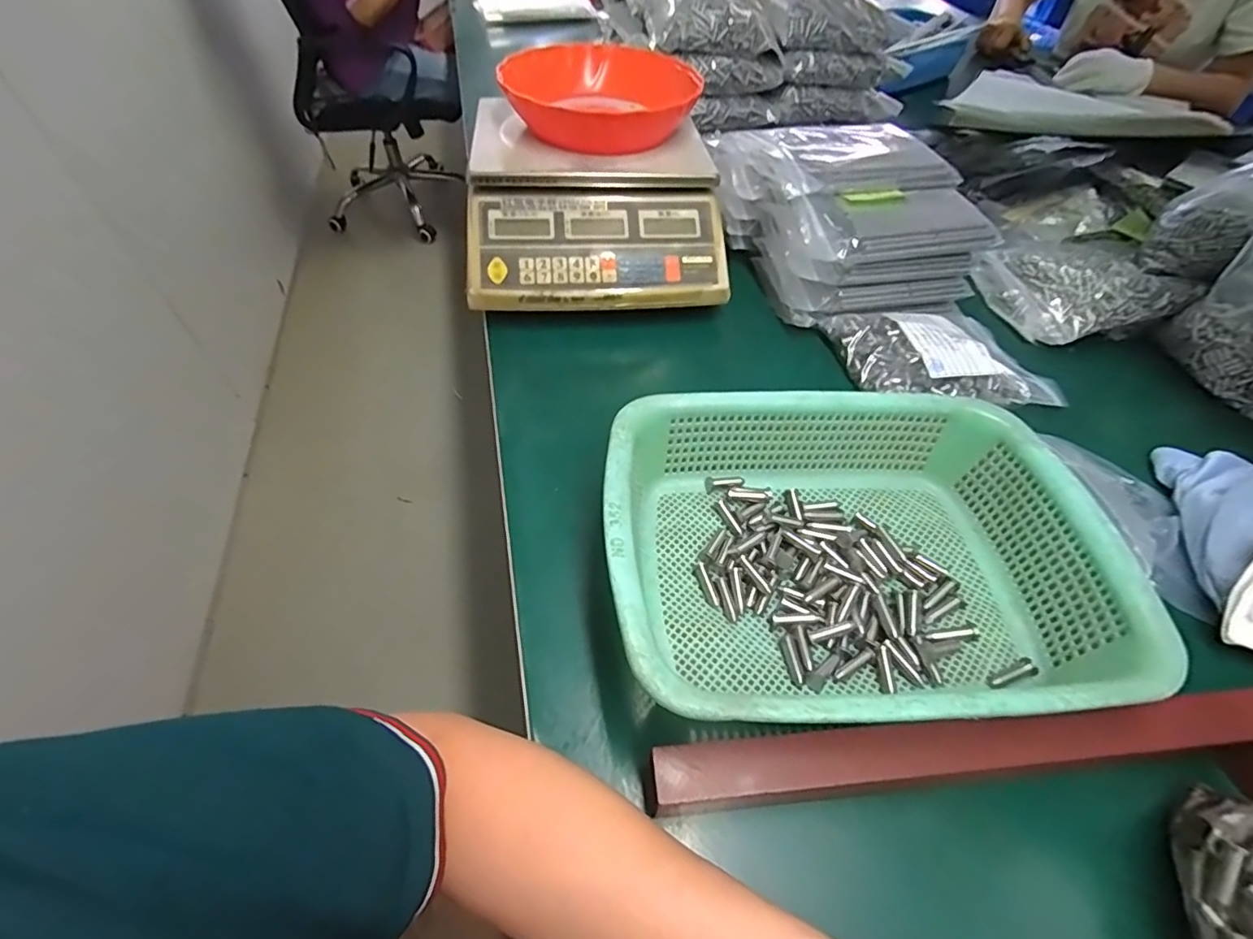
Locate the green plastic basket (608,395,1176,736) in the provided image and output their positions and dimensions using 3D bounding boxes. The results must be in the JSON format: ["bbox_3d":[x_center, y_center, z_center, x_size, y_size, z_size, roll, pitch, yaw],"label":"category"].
[{"bbox_3d":[0.136,0.053,0.351,0.286,0.086,0.215,0,51,-1],"label":"green plastic basket"}]

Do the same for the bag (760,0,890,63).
[{"bbox_3d":[0.280,-0.644,0.786,0.174,0.064,0.133,-8,51,-8],"label":"bag"}]

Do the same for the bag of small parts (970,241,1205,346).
[{"bbox_3d":[0.482,-0.202,0.598,0.148,0.055,0.147,-7,51,-6],"label":"bag of small parts"}]

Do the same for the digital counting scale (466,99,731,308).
[{"bbox_3d":[-0.035,-0.288,0.596,0.254,0.097,0.255,-4,51,-4],"label":"digital counting scale"}]

